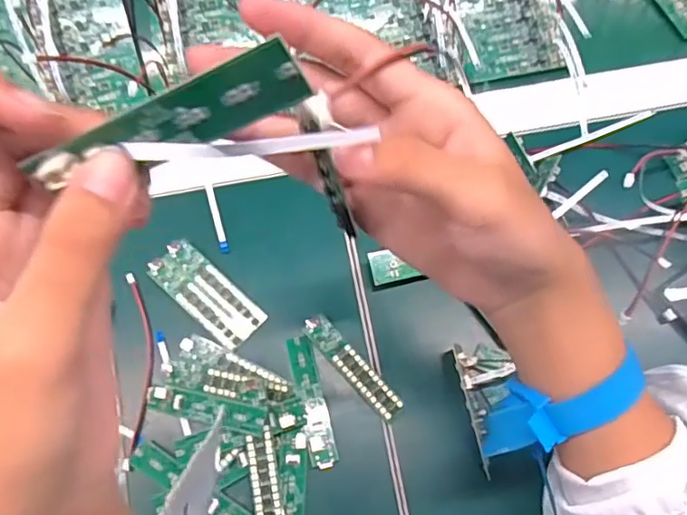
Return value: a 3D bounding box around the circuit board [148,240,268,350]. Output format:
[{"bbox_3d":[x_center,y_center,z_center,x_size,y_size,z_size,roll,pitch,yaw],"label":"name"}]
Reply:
[{"bbox_3d":[-0.095,0.025,0.401,0.085,0.006,0.035,40,76,15],"label":"circuit board"}]

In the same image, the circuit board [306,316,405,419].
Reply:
[{"bbox_3d":[0.006,0.071,0.382,0.017,0.008,0.082,-41,74,-12],"label":"circuit board"}]

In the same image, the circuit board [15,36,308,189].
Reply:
[{"bbox_3d":[-0.044,-0.033,0.144,0.073,0.018,0.007,-14,46,15],"label":"circuit board"}]

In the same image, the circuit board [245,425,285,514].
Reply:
[{"bbox_3d":[-0.049,0.134,0.355,0.017,0.009,0.054,-11,70,-2],"label":"circuit board"}]

